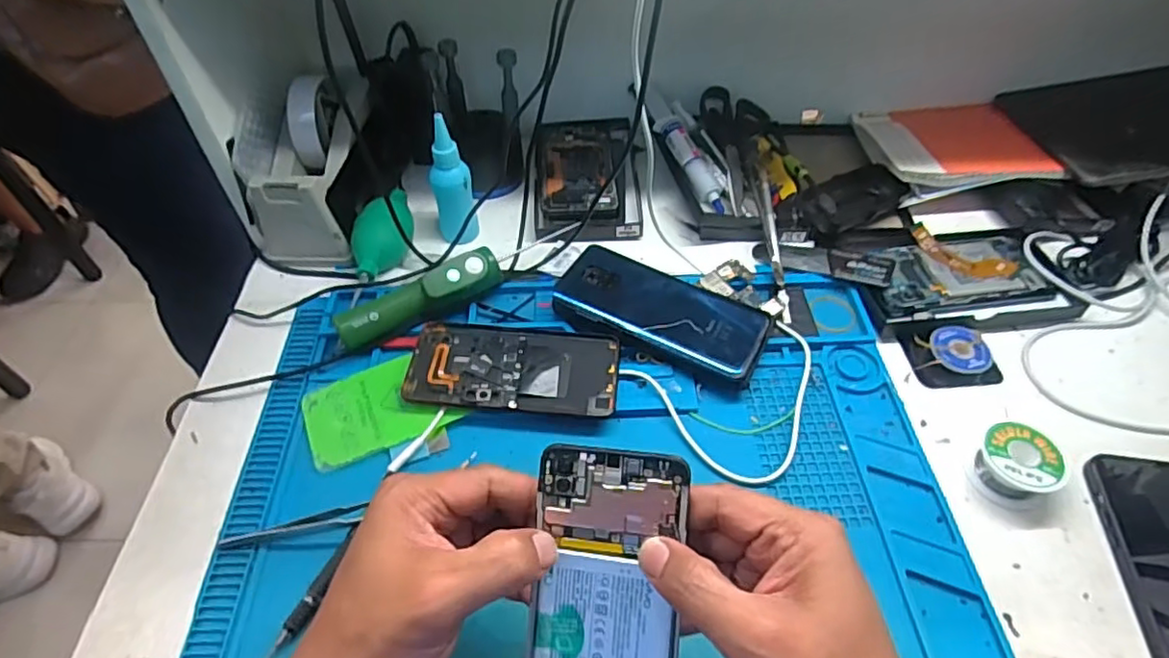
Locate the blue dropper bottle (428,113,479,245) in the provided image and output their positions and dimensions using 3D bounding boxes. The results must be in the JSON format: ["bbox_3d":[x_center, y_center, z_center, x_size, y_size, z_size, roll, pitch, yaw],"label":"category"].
[{"bbox_3d":[-0.116,-0.123,0.546,0.034,0.114,0.030,-12,51,-9],"label":"blue dropper bottle"}]

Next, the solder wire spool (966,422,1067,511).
[{"bbox_3d":[0.293,0.093,0.425,0.048,0.031,0.046,0,50,0],"label":"solder wire spool"}]

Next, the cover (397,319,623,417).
[{"bbox_3d":[-0.053,0.029,0.479,0.155,0.015,0.077,4,50,3],"label":"cover"}]

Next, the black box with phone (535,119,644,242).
[{"bbox_3d":[0.003,-0.155,0.633,0.100,0.021,0.197,-2,50,-1],"label":"black box with phone"}]

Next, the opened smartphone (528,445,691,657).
[{"bbox_3d":[0.010,0.135,0.300,0.070,0.004,0.152,4,90,8],"label":"opened smartphone"}]

